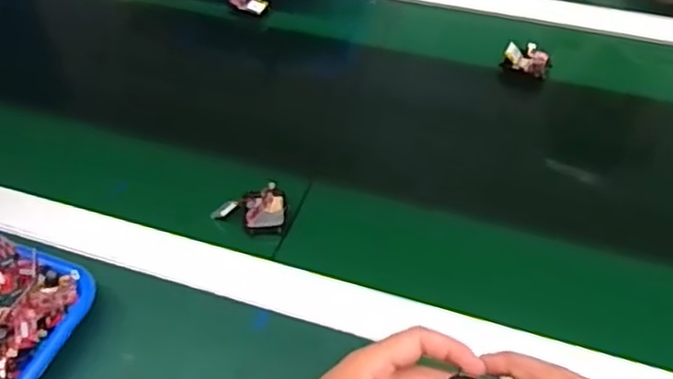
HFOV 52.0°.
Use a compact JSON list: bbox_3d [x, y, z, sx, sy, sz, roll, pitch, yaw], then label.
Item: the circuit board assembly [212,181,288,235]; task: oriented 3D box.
[{"bbox_3d":[-0.071,0.012,0.581,0.058,0.033,0.038,11,49,12],"label":"circuit board assembly"}]

